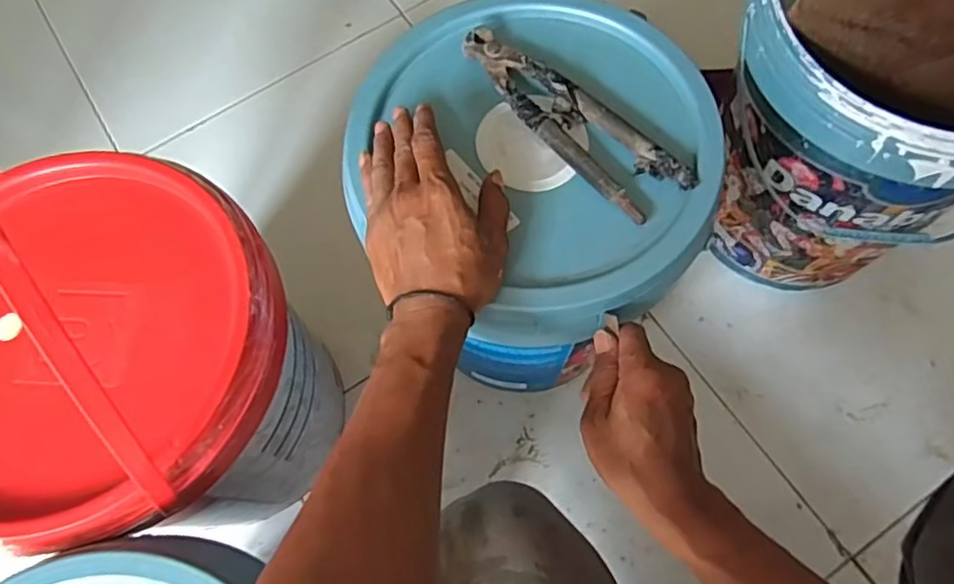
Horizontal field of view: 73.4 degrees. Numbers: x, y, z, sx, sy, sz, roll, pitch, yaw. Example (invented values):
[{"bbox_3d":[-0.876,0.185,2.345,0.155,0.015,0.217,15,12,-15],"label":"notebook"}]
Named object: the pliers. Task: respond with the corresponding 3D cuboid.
[{"bbox_3d":[0.070,-0.142,0.524,0.222,0.018,0.058,42,76,16],"label":"pliers"}]

